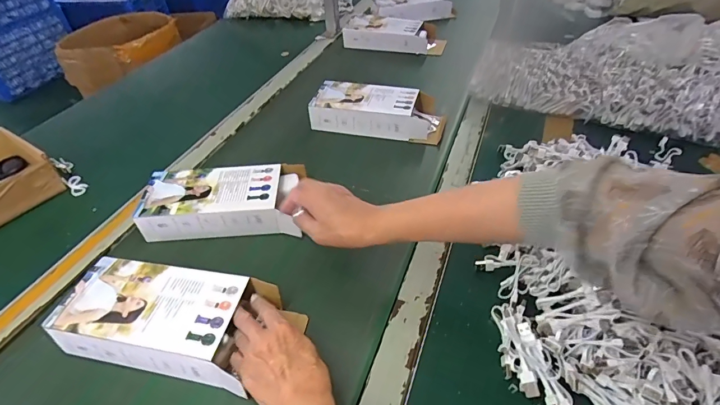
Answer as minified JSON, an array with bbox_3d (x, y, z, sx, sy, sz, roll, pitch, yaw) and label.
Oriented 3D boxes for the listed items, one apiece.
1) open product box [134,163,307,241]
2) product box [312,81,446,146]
[{"bbox_3d":[-0.197,-0.006,0.569,0.213,0.050,0.102,-4,43,2],"label":"open product box"},{"bbox_3d":[0.034,-0.173,0.734,0.241,0.063,0.092,6,44,12],"label":"product box"}]

